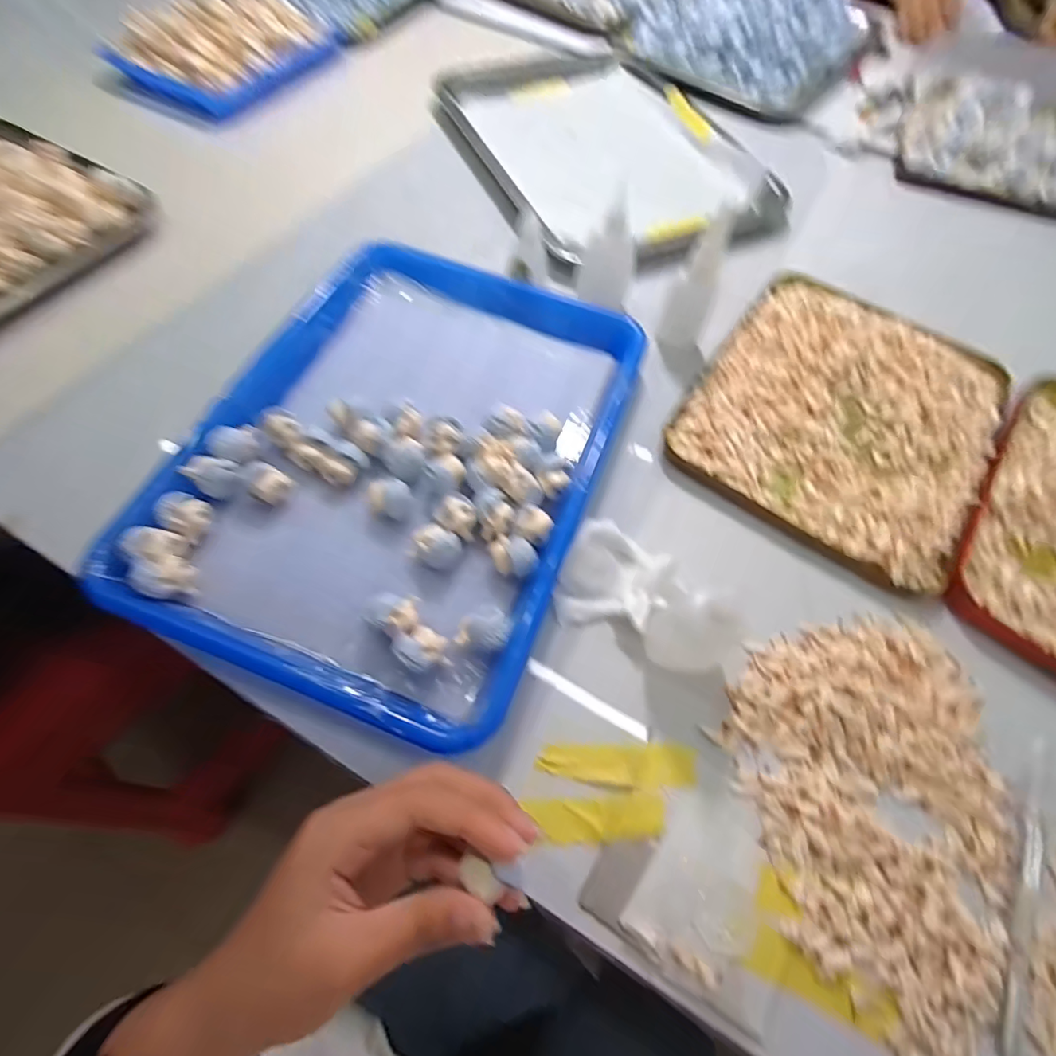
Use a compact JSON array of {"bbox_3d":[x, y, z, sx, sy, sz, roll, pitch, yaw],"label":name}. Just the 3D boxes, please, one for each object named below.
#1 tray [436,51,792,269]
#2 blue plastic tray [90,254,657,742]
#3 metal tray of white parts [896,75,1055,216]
[{"bbox_3d":[0.077,-0.413,0.531,0.268,0.021,0.363,-22,66,-14],"label":"tray"},{"bbox_3d":[-0.073,-0.066,0.336,0.242,0.025,0.348,19,63,7],"label":"blue plastic tray"},{"bbox_3d":[0.585,-0.430,0.555,0.296,0.030,0.261,30,65,12],"label":"metal tray of white parts"}]

